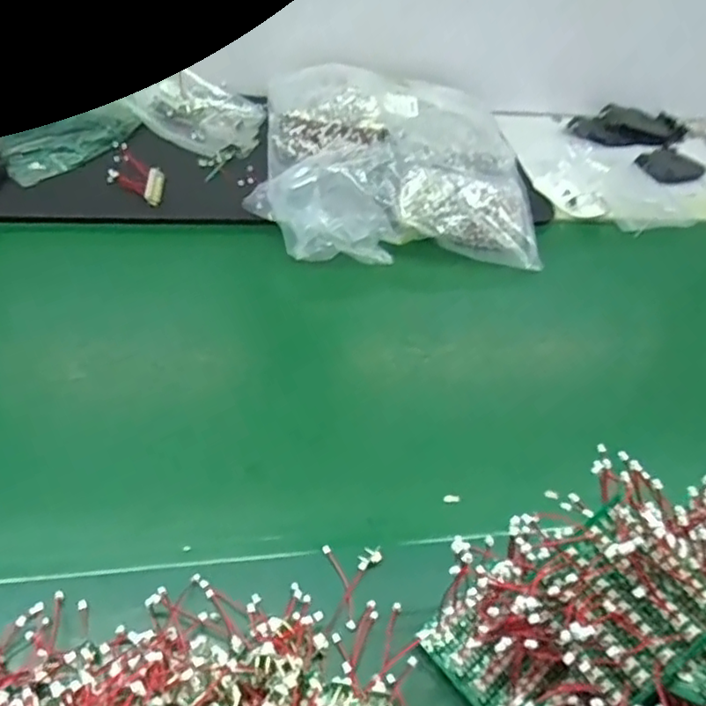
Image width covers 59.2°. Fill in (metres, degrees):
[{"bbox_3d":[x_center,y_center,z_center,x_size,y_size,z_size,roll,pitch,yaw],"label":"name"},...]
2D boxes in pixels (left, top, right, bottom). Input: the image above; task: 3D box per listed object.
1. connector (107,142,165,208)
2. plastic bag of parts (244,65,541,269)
[{"bbox_3d":[-0.245,-0.199,0.701,0.058,0.029,0.105,-9,48,-17],"label":"connector"},{"bbox_3d":[0.046,-0.233,0.727,0.307,0.084,0.309,2,46,-7],"label":"plastic bag of parts"}]

